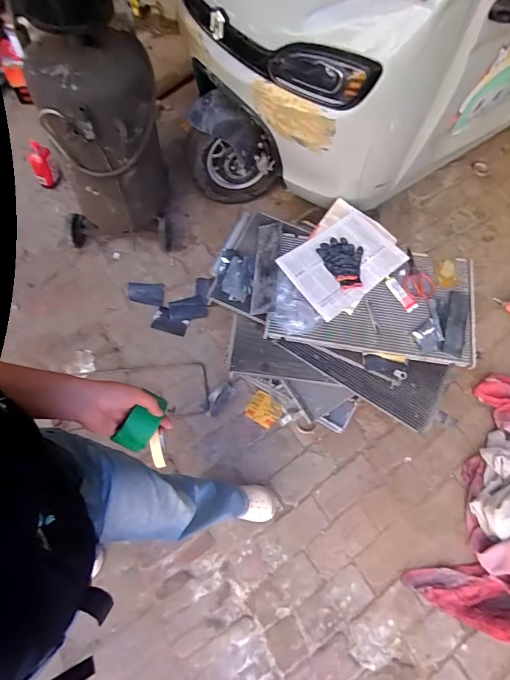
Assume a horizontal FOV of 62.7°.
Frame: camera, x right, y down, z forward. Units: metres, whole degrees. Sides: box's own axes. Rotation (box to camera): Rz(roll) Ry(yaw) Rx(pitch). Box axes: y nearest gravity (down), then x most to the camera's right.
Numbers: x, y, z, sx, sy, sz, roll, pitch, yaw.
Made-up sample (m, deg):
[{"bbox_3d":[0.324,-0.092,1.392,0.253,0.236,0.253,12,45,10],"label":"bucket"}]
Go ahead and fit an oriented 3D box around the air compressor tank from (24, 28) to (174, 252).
[{"bbox_3d":[-0.537,-0.688,1.520,0.368,0.704,0.315,2,65,-4],"label":"air compressor tank"}]

